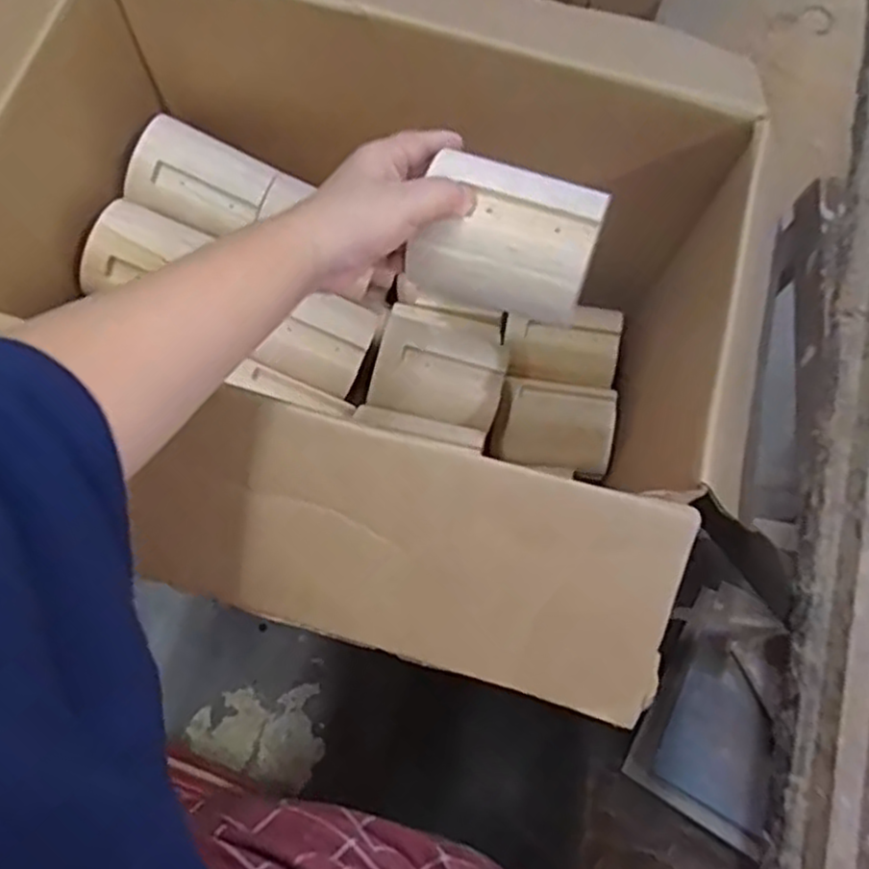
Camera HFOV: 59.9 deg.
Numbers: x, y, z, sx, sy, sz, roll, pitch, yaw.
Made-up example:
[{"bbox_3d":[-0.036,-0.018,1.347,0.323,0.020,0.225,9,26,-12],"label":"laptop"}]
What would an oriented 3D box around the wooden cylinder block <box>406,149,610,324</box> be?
[{"bbox_3d":[0.040,-0.109,0.427,0.094,0.043,0.073,20,72,5],"label":"wooden cylinder block"}]

